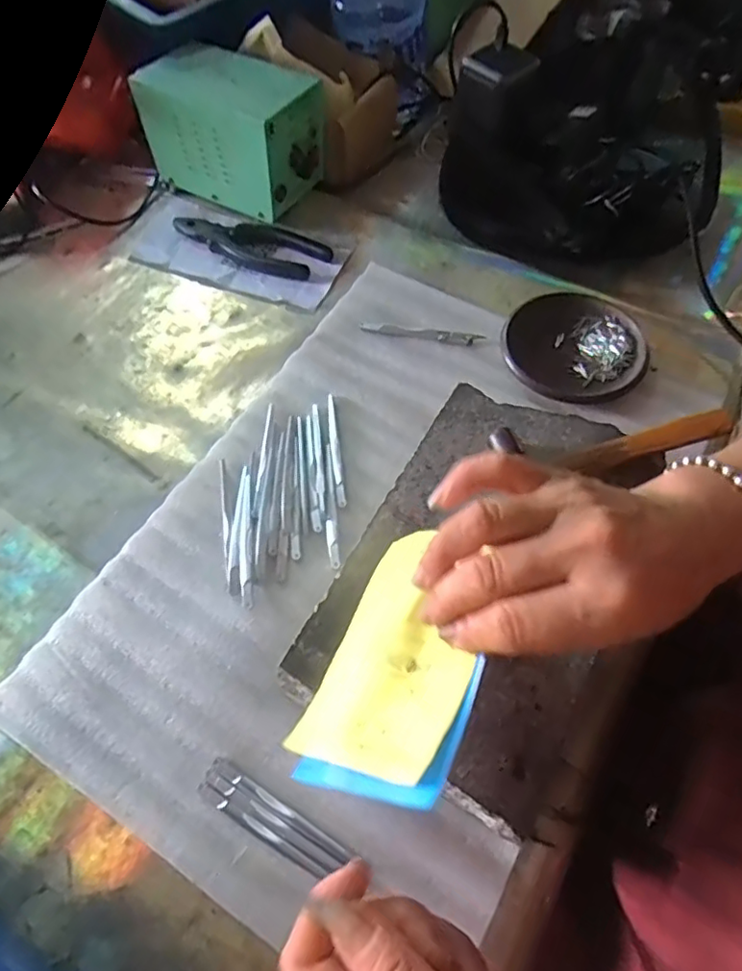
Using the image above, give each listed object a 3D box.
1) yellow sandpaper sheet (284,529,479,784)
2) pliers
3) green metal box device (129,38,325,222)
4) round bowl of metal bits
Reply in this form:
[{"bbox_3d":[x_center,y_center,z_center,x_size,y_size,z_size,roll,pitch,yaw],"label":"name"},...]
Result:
[{"bbox_3d":[0.015,0.074,0.287,0.091,0.010,0.127,-11,40,42],"label":"yellow sandpaper sheet"},{"bbox_3d":[-0.119,-0.235,0.572,0.166,0.009,0.054,17,63,14],"label":"pliers"},{"bbox_3d":[-0.134,-0.350,0.578,0.163,0.109,0.099,25,65,18],"label":"green metal box device"},{"bbox_3d":[0.169,-0.113,0.478,0.116,0.020,0.107,-2,60,3],"label":"round bowl of metal bits"}]

